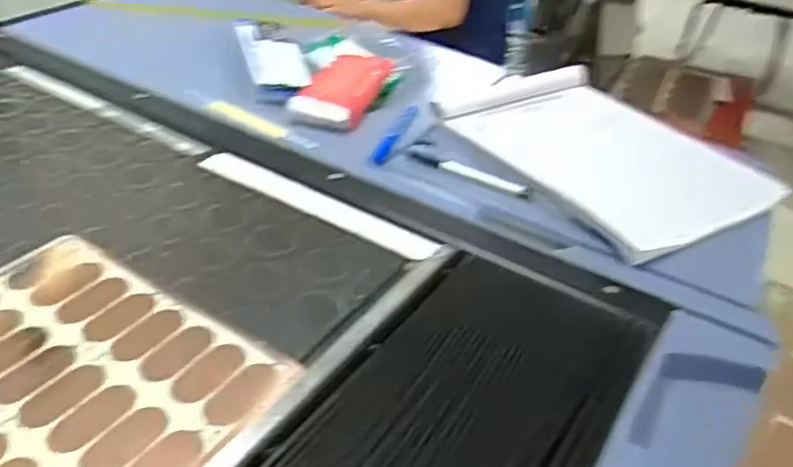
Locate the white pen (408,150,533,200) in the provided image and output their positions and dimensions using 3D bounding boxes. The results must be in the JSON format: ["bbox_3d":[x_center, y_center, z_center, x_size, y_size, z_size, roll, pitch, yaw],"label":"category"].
[{"bbox_3d":[0.071,-0.060,0.685,0.137,0.016,0.009,26,41,27],"label":"white pen"}]

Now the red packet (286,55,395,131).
[{"bbox_3d":[-0.065,-0.166,0.796,0.076,0.035,0.162,13,37,12],"label":"red packet"}]

